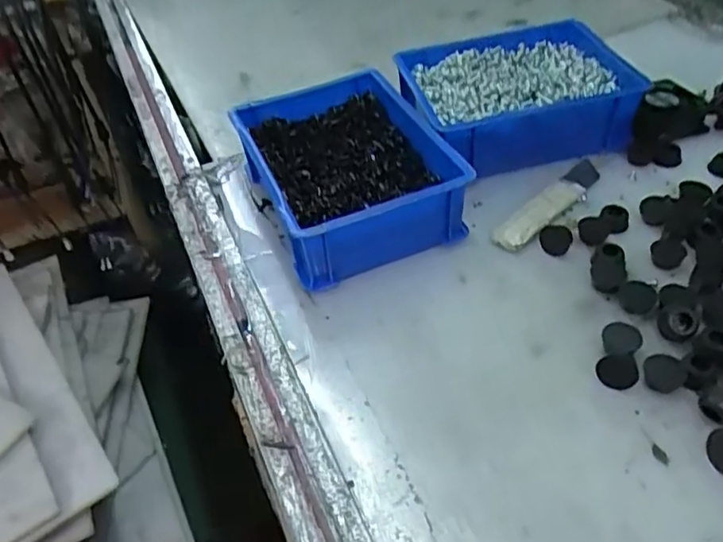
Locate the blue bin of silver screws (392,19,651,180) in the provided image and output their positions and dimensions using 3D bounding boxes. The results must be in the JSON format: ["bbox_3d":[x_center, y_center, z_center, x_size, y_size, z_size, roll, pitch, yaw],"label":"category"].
[{"bbox_3d":[0.146,-0.166,0.590,0.199,0.060,0.154,-13,45,-5],"label":"blue bin of silver screws"}]

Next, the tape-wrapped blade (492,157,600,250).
[{"bbox_3d":[0.160,-0.060,0.523,0.137,0.005,0.032,-36,51,-25],"label":"tape-wrapped blade"}]

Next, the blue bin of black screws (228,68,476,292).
[{"bbox_3d":[-0.013,-0.086,0.530,0.148,0.066,0.196,-20,46,-12],"label":"blue bin of black screws"}]

